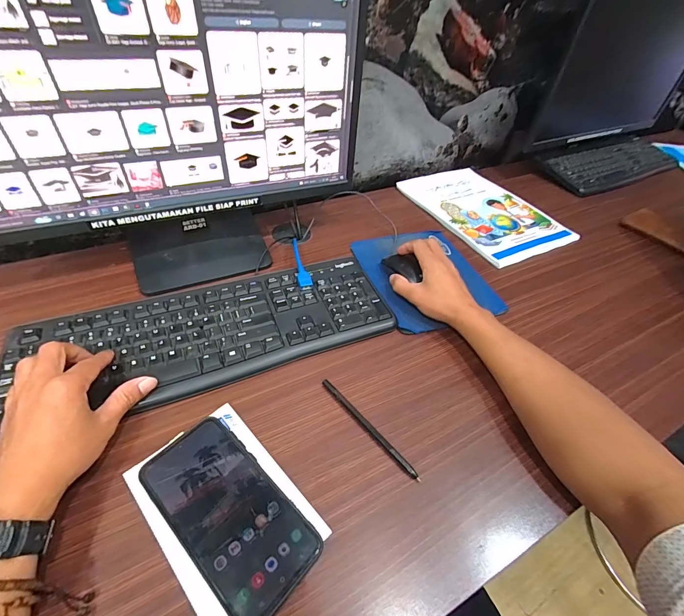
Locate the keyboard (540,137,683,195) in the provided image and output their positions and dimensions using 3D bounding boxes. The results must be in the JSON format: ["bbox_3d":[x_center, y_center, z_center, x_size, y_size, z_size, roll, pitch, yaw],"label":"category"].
[{"bbox_3d":[0.687,-0.363,0.877,0.457,0.037,0.122,-20,52,-23],"label":"keyboard"}]

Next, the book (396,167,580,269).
[{"bbox_3d":[0.269,-0.207,0.696,0.210,0.013,0.323,-17,51,-21],"label":"book"}]

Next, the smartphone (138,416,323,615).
[{"bbox_3d":[-0.098,0.171,0.300,0.163,0.016,0.079,37,54,25],"label":"smartphone"}]

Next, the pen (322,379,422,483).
[{"bbox_3d":[0.027,0.124,0.365,0.007,0.006,0.139,-31,57,-30],"label":"pen"}]

